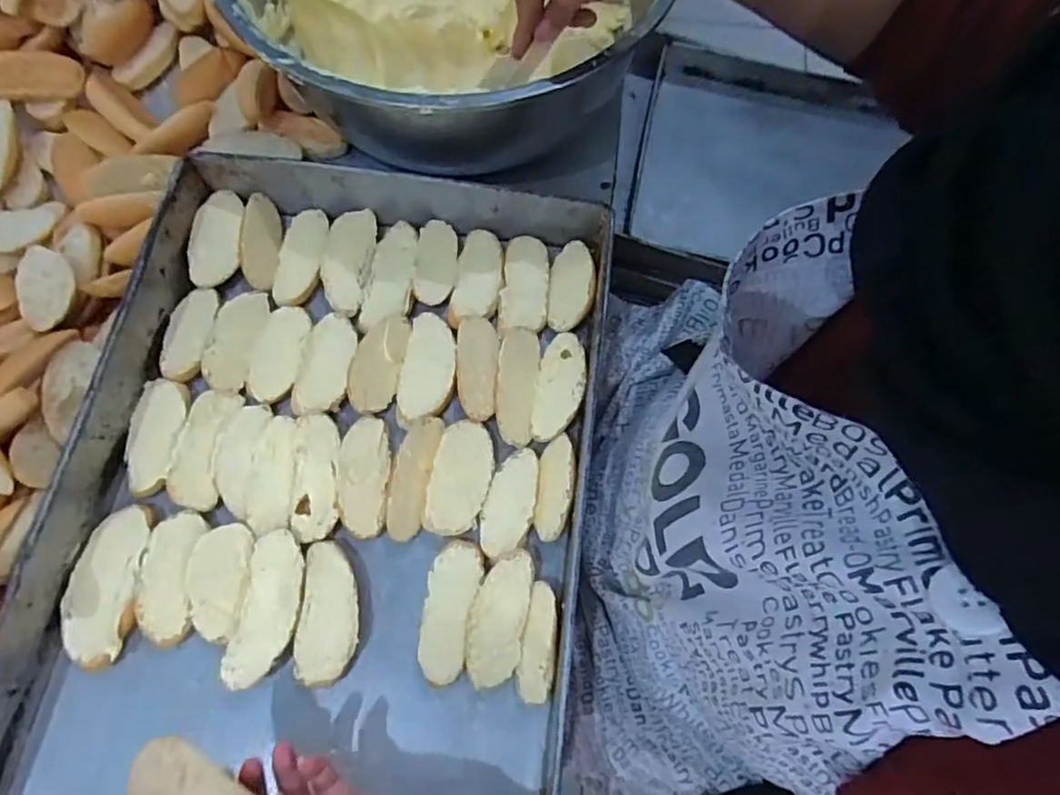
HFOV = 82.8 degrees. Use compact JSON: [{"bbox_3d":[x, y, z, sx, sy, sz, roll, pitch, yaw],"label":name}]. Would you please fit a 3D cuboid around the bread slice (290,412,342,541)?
[{"bbox_3d":[-0.161,0.059,0.455,0.033,0.007,0.094,-3,72,-3],"label":"bread slice"}]

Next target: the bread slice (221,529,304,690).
[{"bbox_3d":[-0.184,0.147,0.424,0.038,0.013,0.101,8,72,1],"label":"bread slice"}]

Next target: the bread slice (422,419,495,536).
[{"bbox_3d":[-0.053,0.062,0.464,0.043,0.011,0.088,12,72,2],"label":"bread slice"}]

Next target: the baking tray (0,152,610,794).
[{"bbox_3d":[-0.150,0.111,0.422,0.371,0.055,0.611,7,72,1],"label":"baking tray"}]

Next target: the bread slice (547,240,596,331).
[{"bbox_3d":[0.037,-0.096,0.511,0.042,0.011,0.081,-6,68,26],"label":"bread slice"}]

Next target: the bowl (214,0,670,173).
[{"bbox_3d":[-0.073,-0.367,0.555,0.358,0.144,0.379,1,72,-2],"label":"bowl"}]

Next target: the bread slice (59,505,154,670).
[{"bbox_3d":[-0.302,0.134,0.431,0.052,0.015,0.106,-3,72,-3],"label":"bread slice"}]

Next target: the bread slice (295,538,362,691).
[{"bbox_3d":[-0.143,0.153,0.432,0.041,0.017,0.094,1,72,-2],"label":"bread slice"}]

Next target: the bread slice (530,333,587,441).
[{"bbox_3d":[0.024,-0.010,0.482,0.036,0.013,0.090,10,72,1],"label":"bread slice"}]

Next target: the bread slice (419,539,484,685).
[{"bbox_3d":[-0.058,0.153,0.438,0.035,0.018,0.095,11,72,2],"label":"bread slice"}]

